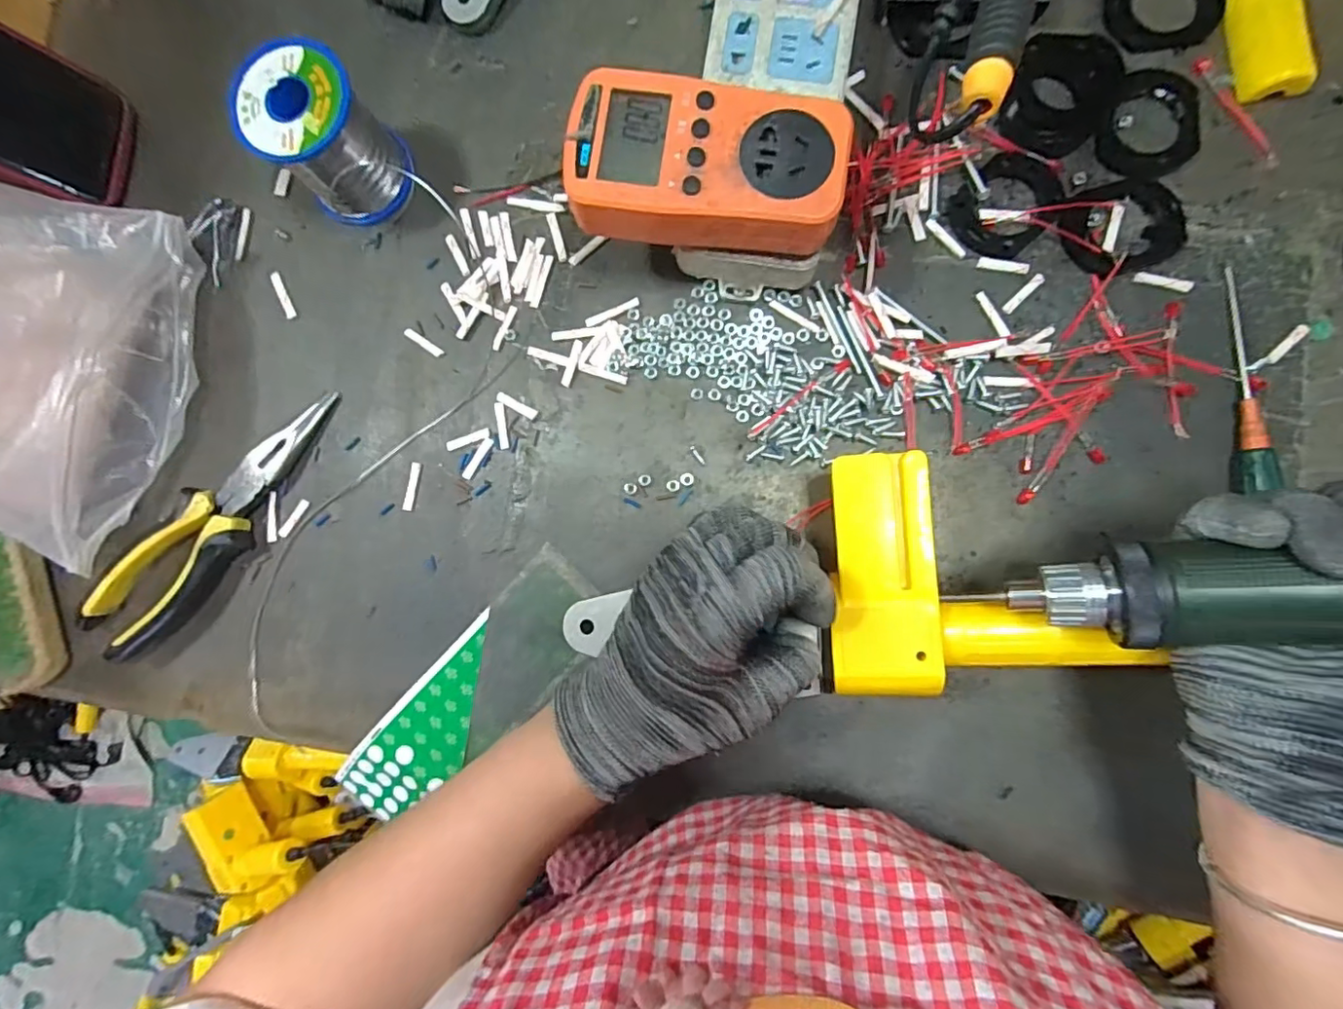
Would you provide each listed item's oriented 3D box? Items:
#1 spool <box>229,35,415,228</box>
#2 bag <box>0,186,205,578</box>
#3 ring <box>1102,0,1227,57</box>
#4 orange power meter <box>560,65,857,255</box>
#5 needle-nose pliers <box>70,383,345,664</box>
[{"bbox_3d":[-0.197,-0.210,0.328,0.062,0.063,0.063,0,86,6],"label":"spool"},{"bbox_3d":[-0.366,-0.078,0.321,0.133,0.093,0.202,12,87,7],"label":"bag"},{"bbox_3d":[0.273,-0.275,0.315,0.056,0.007,0.054,0,86,6],"label":"ring"},{"bbox_3d":[0.017,-0.159,0.271,0.126,0.032,0.072,8,86,7],"label":"orange power meter"},{"bbox_3d":[-0.271,0.008,0.338,0.044,0.023,0.190,41,91,8],"label":"needle-nose pliers"}]

